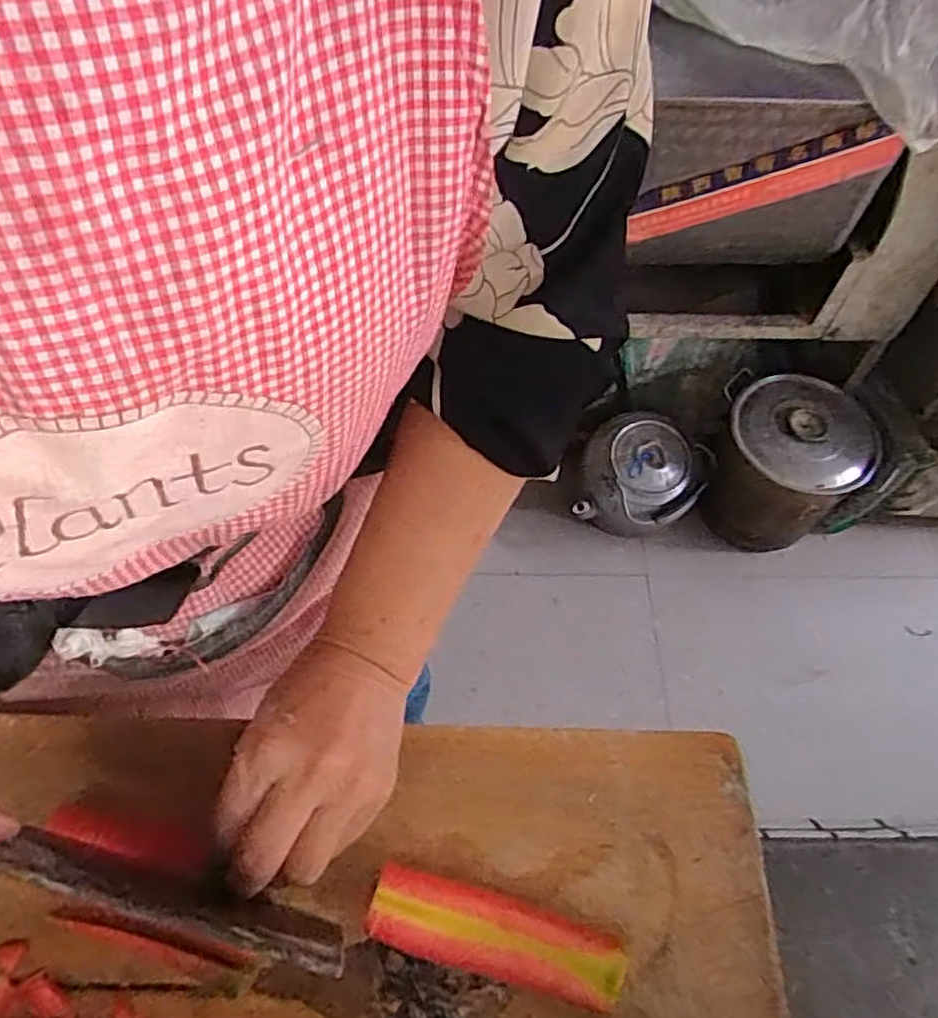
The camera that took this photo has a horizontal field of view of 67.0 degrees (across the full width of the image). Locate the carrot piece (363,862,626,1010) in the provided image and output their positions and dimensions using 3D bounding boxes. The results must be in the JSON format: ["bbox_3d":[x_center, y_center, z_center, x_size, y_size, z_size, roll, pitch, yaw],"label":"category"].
[{"bbox_3d":[0.013,0.217,0.363,0.127,0.015,0.035,14,62,7],"label":"carrot piece"}]

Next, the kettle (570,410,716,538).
[{"bbox_3d":[0.336,-0.051,1.381,0.258,0.177,0.208,5,61,2],"label":"kettle"}]

